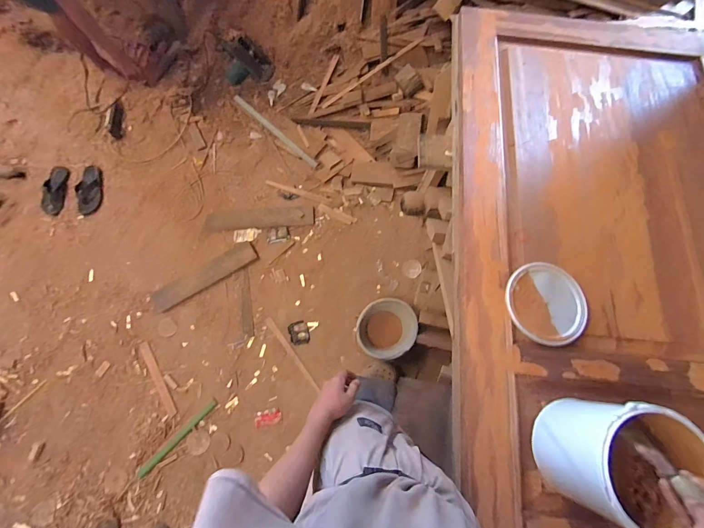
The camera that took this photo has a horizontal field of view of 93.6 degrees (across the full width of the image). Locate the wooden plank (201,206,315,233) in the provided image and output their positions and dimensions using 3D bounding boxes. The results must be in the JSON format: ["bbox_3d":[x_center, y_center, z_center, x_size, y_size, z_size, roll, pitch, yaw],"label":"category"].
[{"bbox_3d":[-0.476,-0.234,1.692,0.561,0.012,0.104,-4,72,-2],"label":"wooden plank"}]

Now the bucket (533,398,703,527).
[{"bbox_3d":[0.439,0.326,0.549,0.165,0.187,0.176,0,72,-1],"label":"bucket"}]

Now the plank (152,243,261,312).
[{"bbox_3d":[-0.708,0.057,1.612,0.522,0.015,0.114,-31,75,-10],"label":"plank"}]

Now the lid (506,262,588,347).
[{"bbox_3d":[0.424,0.084,0.715,0.172,0.013,0.173,0,72,-1],"label":"lid"}]

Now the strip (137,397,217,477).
[{"bbox_3d":[-0.741,0.740,1.414,0.034,0.018,0.405,43,77,12],"label":"strip"}]

